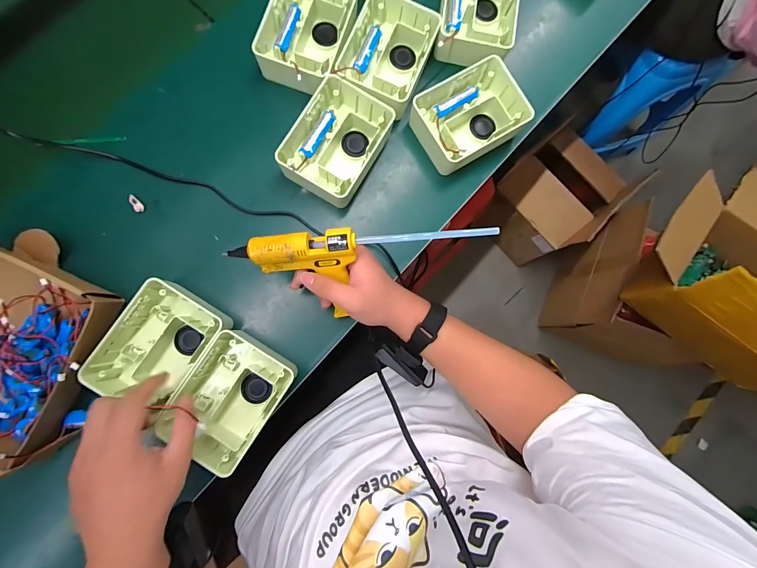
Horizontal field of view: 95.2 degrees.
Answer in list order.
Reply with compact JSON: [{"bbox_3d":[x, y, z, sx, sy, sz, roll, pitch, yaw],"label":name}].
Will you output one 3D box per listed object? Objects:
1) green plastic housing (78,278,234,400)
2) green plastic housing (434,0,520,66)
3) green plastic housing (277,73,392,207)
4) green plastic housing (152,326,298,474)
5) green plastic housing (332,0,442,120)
[{"bbox_3d":[-0.269,0.083,0.428,0.102,0.062,0.155,35,83,2],"label":"green plastic housing"},{"bbox_3d":[0.144,-0.395,0.504,0.110,0.044,0.153,9,83,-2],"label":"green plastic housing"},{"bbox_3d":[-0.056,-0.187,0.469,0.109,0.047,0.149,30,83,1],"label":"green plastic housing"},{"bbox_3d":[-0.182,0.145,0.430,0.105,0.064,0.148,34,83,1],"label":"green plastic housing"},{"bbox_3d":[0.013,-0.324,0.487,0.109,0.049,0.153,23,83,0],"label":"green plastic housing"}]

